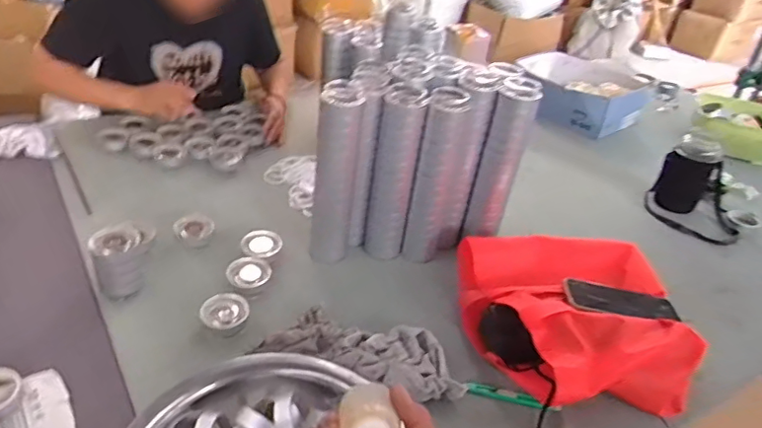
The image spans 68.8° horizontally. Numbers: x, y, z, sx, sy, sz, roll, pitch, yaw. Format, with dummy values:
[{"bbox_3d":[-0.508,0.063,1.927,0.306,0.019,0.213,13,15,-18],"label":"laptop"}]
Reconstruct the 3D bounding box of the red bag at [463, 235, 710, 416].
[{"bbox_3d":[0.271,0.159,0.797,0.278,0.135,0.292,7,32,-1],"label":"red bag"}]

